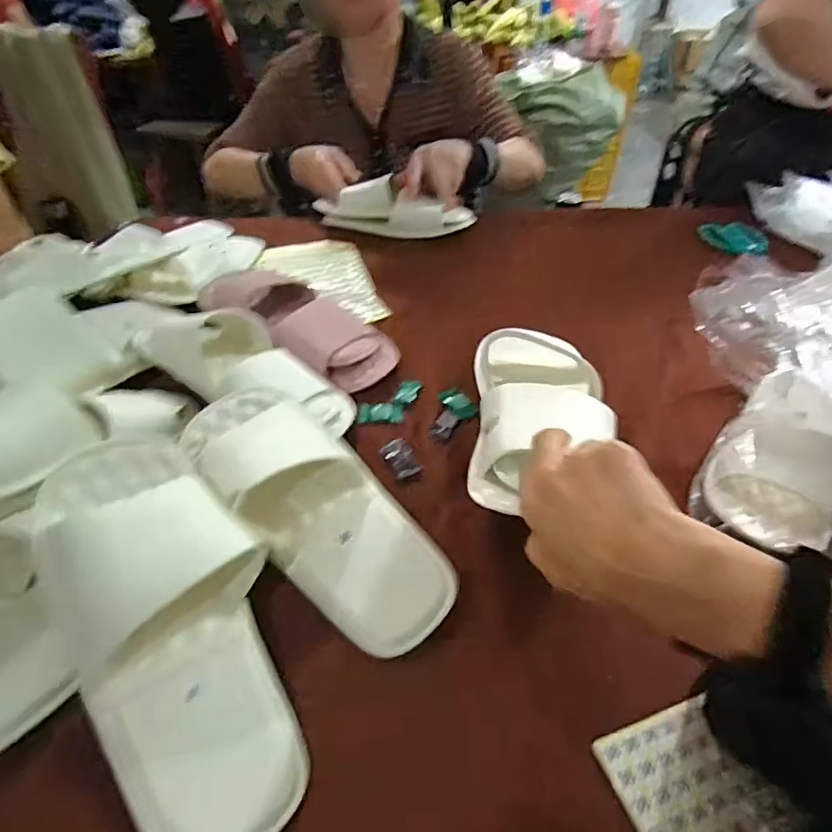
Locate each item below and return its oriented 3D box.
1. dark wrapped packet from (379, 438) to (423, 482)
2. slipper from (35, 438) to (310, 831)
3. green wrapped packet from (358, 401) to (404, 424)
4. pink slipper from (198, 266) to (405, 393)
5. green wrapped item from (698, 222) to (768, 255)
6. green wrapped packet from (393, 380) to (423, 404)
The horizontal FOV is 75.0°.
[{"bbox_3d":[-0.013,0.040,0.495,0.028,0.005,0.046,-23,48,-22],"label":"dark wrapped packet"},{"bbox_3d":[-0.151,0.130,0.345,0.119,0.049,0.263,-22,69,-21],"label":"slipper"},{"bbox_3d":[-0.035,-0.004,0.543,0.044,0.006,0.030,-3,44,-3],"label":"green wrapped packet"},{"bbox_3d":[-0.135,-0.108,0.613,0.245,0.055,0.103,27,50,25],"label":"pink slipper"},{"bbox_3d":[0.468,-0.262,0.799,0.065,0.018,0.090,-28,50,-26],"label":"green wrapped item"},{"bbox_3d":[-0.008,-0.026,0.565,0.022,0.004,0.035,10,45,11],"label":"green wrapped packet"}]

